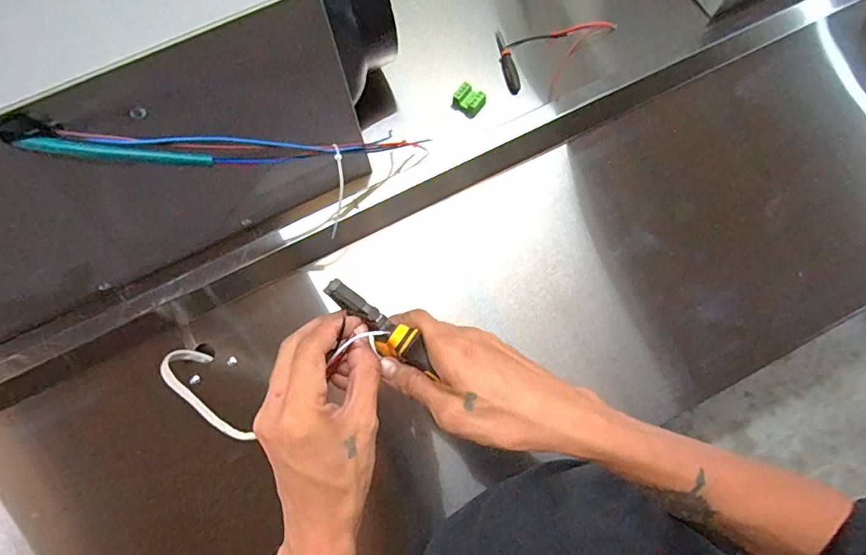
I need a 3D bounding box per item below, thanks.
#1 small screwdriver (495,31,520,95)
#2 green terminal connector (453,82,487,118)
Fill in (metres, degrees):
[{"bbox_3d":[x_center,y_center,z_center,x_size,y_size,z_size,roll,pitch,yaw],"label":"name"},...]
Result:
[{"bbox_3d":[0.078,-0.229,0.509,0.011,0.014,0.078,-10,74,-1],"label":"small screwdriver"},{"bbox_3d":[0.037,-0.179,0.489,0.030,0.018,0.022,35,78,11],"label":"green terminal connector"}]

